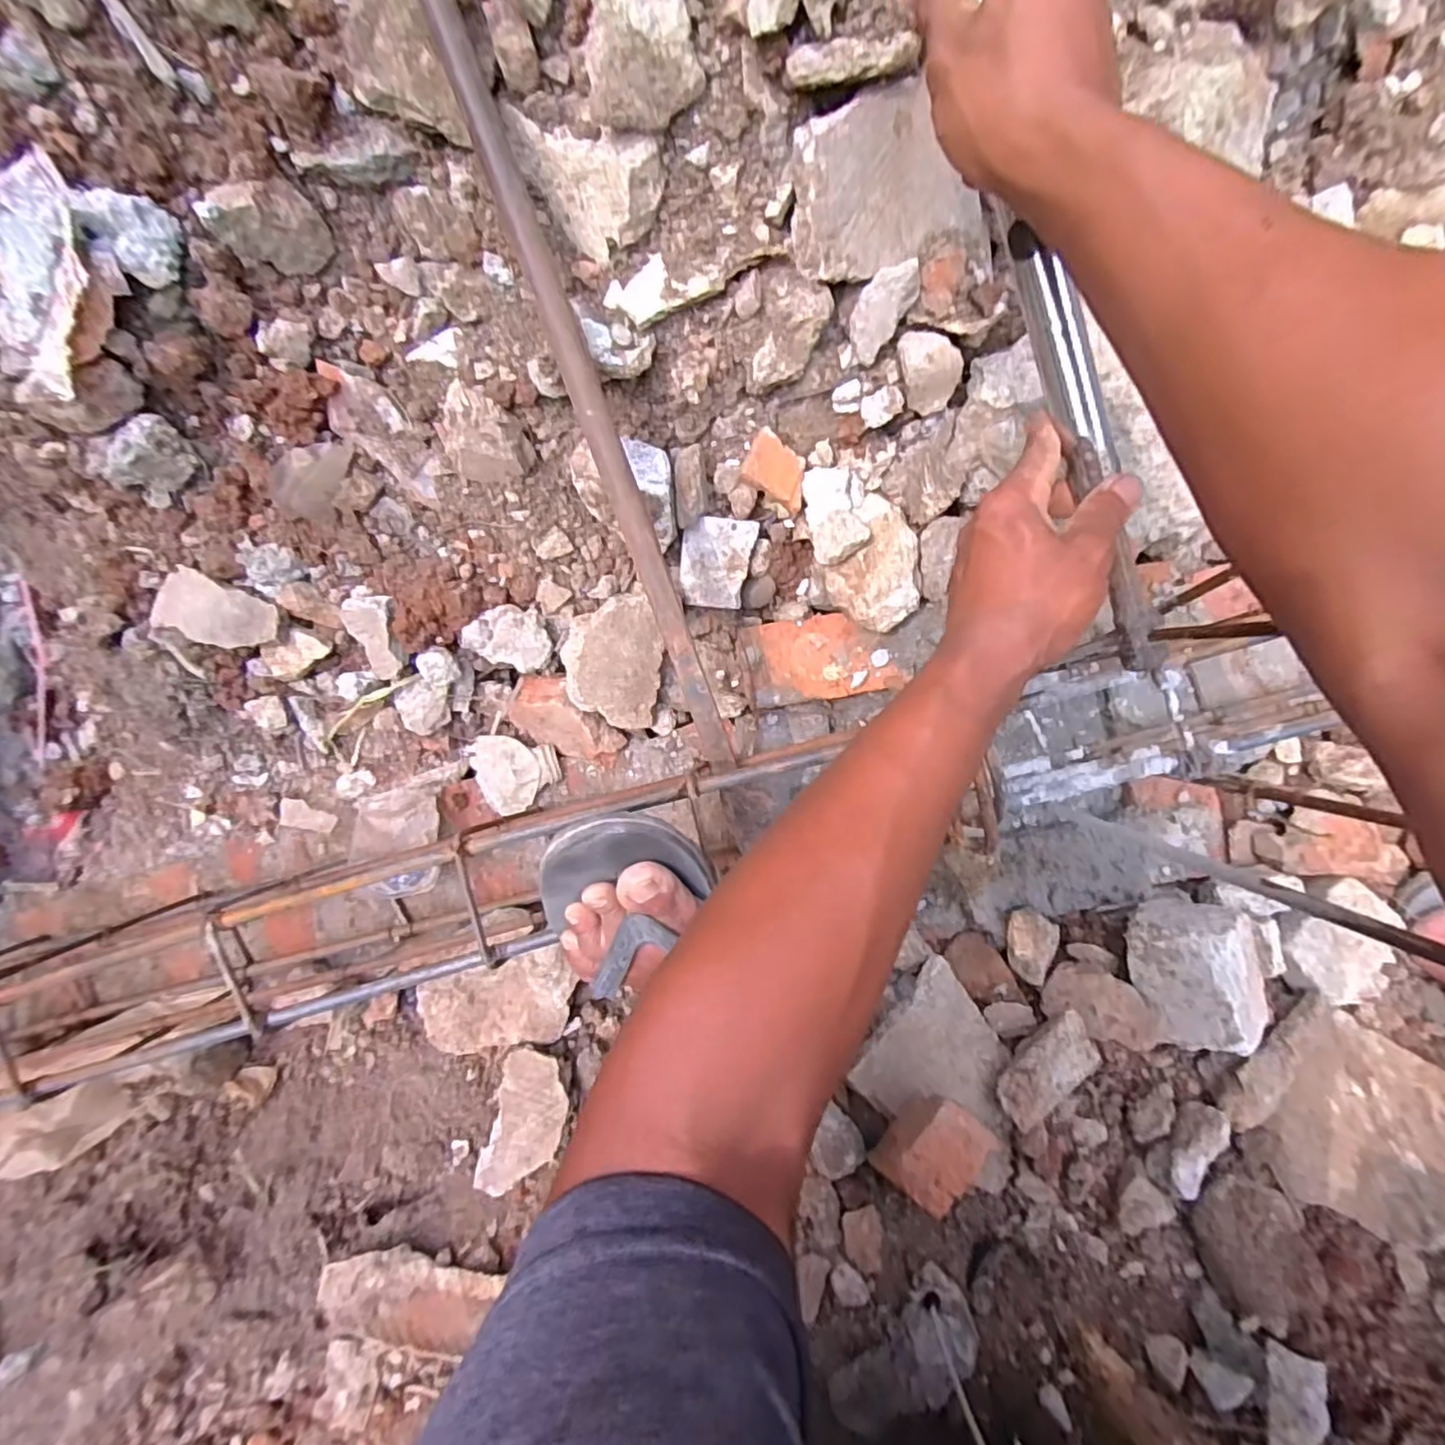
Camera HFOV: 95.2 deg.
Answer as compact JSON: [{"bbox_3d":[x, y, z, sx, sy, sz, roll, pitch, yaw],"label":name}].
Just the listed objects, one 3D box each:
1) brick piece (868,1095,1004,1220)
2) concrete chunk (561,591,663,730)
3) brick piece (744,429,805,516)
[{"bbox_3d":[0.157,0.321,0.499,0.046,0.054,0.082,36,89,1],"label":"brick piece"},{"bbox_3d":[-0.095,-0.055,0.570,0.078,0.034,0.121,-2,123,-18],"label":"concrete chunk"},{"bbox_3d":[0.049,-0.213,0.558,0.060,0.010,0.046,25,97,-23],"label":"brick piece"}]

